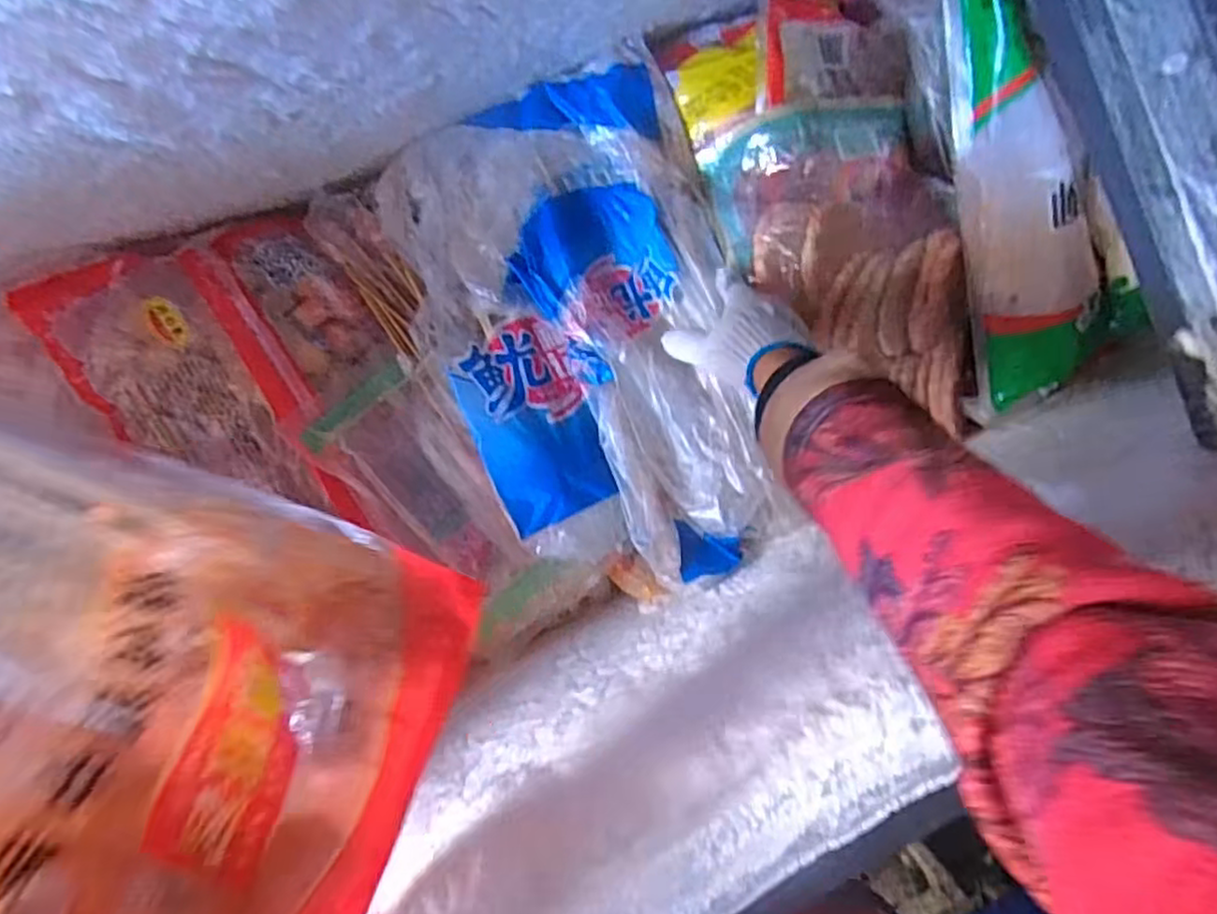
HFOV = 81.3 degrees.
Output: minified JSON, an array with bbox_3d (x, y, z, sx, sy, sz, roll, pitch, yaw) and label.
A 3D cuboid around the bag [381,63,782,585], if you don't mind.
[{"bbox_3d":[-0.014,-0.100,0.622,0.260,0.083,0.426,-19,96,-6],"label":"bag"}]

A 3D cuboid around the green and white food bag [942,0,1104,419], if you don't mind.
[{"bbox_3d":[0.331,-0.206,0.571,0.088,0.065,0.337,-6,122,34],"label":"green and white food bag"}]

